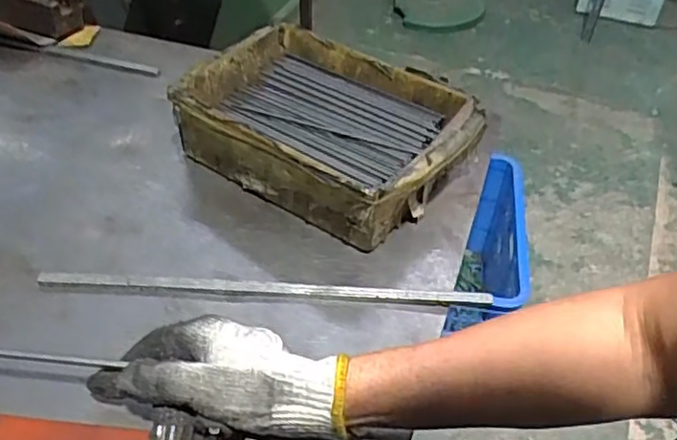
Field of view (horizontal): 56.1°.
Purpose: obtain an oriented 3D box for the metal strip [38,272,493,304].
[{"bbox_3d":[-0.059,0.054,0.511,0.357,0.010,0.016,3,44,0],"label":"metal strip"}]

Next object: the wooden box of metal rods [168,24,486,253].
[{"bbox_3d":[-0.012,-0.082,0.614,0.256,0.086,0.177,28,50,24],"label":"wooden box of metal rods"}]

